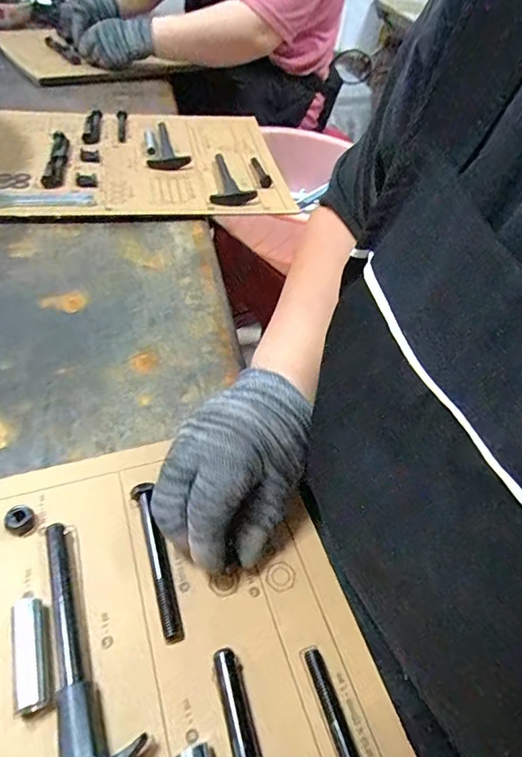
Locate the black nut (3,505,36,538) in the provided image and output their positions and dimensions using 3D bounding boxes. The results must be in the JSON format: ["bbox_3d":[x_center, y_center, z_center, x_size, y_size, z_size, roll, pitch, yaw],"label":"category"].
[{"bbox_3d":[-0.146,0.087,0.290,0.016,0.010,0.016,-31,57,-31],"label":"black nut"}]

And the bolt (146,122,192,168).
[{"bbox_3d":[-0.134,-0.322,0.661,0.053,0.018,0.120,-8,48,-15],"label":"bolt"}]

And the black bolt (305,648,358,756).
[{"bbox_3d":[0.037,0.174,0.231,0.016,0.013,0.075,-12,49,-17],"label":"black bolt"}]

